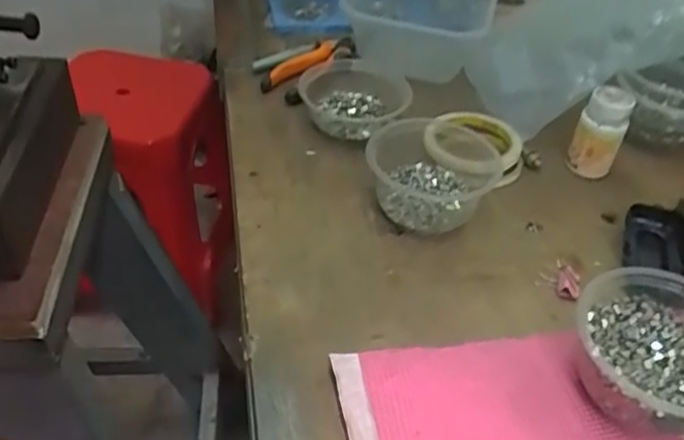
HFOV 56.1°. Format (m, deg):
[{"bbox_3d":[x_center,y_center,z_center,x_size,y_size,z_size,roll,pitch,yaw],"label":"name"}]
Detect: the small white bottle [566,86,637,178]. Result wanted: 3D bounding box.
[{"bbox_3d":[0.255,-0.086,0.636,0.044,0.077,0.043,20,45,17],"label":"small white bottle"}]

